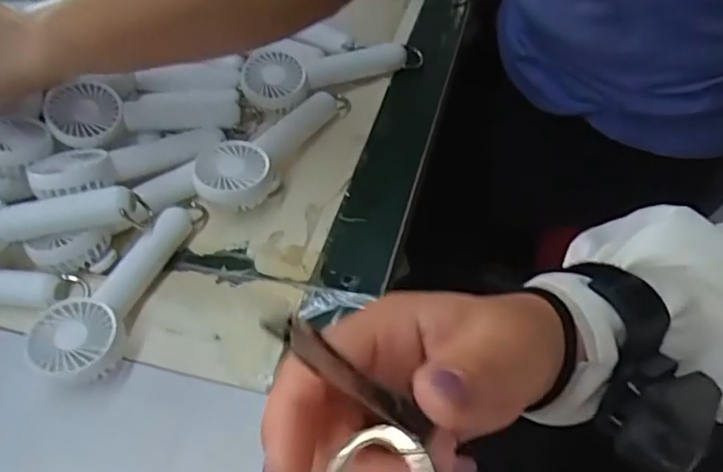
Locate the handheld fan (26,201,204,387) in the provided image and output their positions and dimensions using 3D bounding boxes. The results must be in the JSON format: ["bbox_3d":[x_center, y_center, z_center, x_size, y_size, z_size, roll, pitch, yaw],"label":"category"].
[{"bbox_3d":[-0.167,0.031,0.418,0.051,0.033,0.159,9,52,18],"label":"handheld fan"}]

